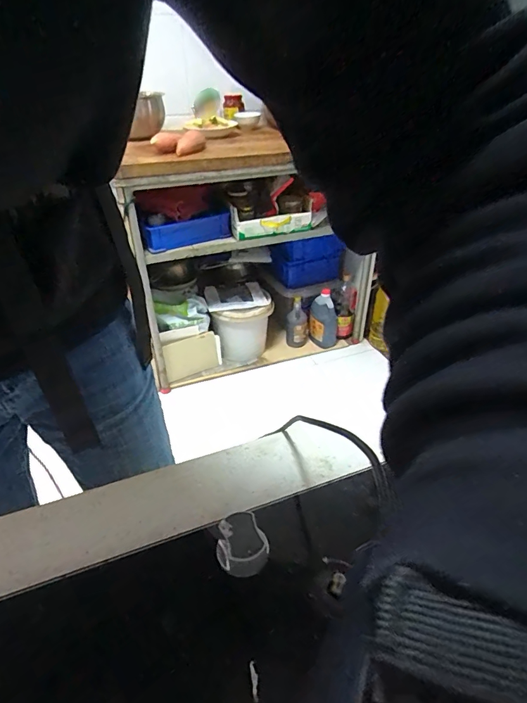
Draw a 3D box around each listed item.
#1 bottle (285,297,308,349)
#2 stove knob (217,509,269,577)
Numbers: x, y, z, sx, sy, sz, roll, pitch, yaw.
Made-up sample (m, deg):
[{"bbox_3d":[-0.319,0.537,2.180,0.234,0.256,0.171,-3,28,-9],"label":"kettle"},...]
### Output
[{"bbox_3d":[0.145,-0.122,1.816,0.097,0.218,0.076,8,36,10],"label":"bottle"},{"bbox_3d":[-0.016,0.138,0.300,0.033,0.024,0.035,0,35,0],"label":"stove knob"}]

